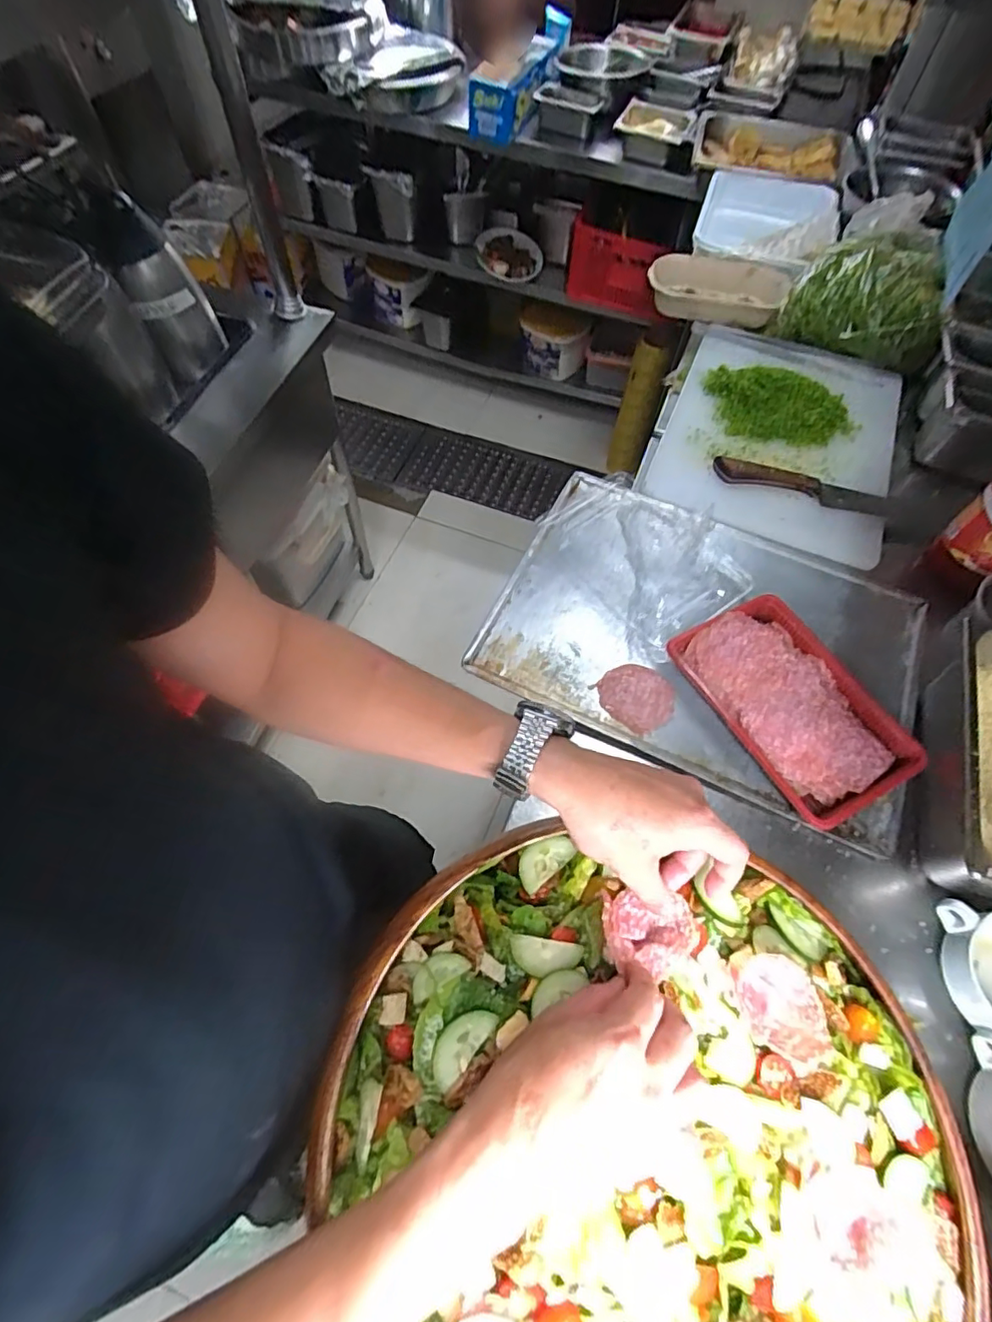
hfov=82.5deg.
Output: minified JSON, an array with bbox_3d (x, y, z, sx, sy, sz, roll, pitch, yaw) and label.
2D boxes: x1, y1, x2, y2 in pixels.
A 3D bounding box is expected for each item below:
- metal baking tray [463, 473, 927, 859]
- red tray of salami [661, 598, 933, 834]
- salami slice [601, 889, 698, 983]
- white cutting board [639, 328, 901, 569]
[{"bbox_3d":[0.236,-0.024,0.647,0.461,0.041,0.332,25,63,10],"label":"metal baking tray"},{"bbox_3d":[0.310,0.036,0.587,0.165,0.034,0.231,-27,66,-16],"label":"red tray of salami"},{"bbox_3d":[0.099,0.178,0.370,0.062,0.018,0.046,10,62,3],"label":"salami slice"},{"bbox_3d":[0.401,-0.333,0.792,0.295,0.028,0.413,20,63,8],"label":"white cutting board"}]

